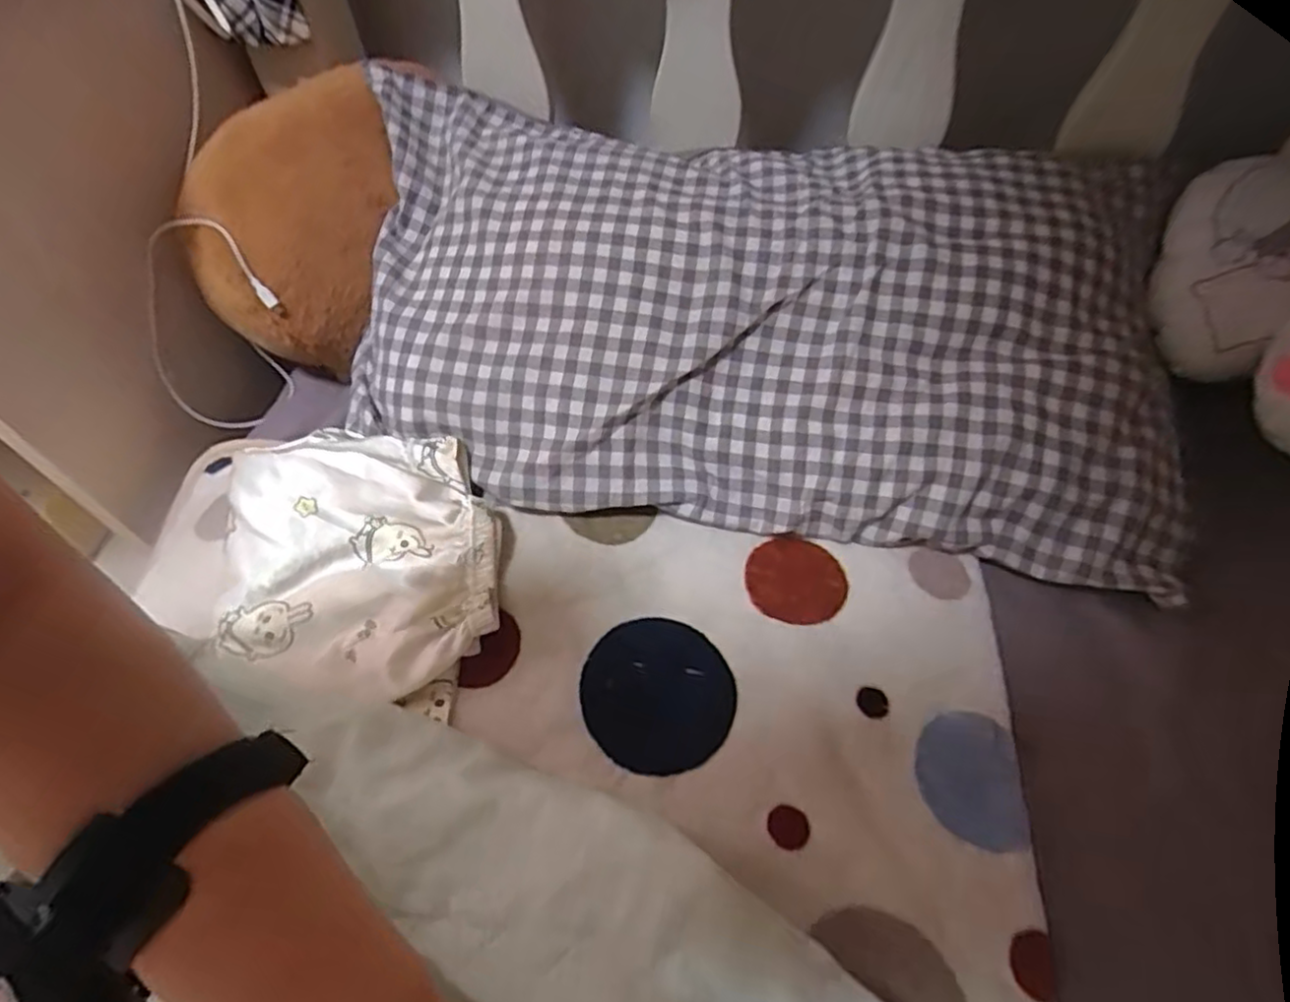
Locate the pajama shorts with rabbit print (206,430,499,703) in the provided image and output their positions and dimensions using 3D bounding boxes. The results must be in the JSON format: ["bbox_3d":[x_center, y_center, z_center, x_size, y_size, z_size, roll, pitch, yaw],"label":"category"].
[{"bbox_3d":[-0.219,0.042,0.523,0.204,0.064,0.190,-1,55,2],"label":"pajama shorts with rabbit print"}]

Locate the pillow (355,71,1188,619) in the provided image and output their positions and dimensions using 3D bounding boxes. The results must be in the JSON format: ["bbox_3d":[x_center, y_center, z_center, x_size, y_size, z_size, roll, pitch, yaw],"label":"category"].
[{"bbox_3d":[0.086,-0.157,0.613,0.690,0.130,0.378,9,80,6],"label":"pillow"}]

